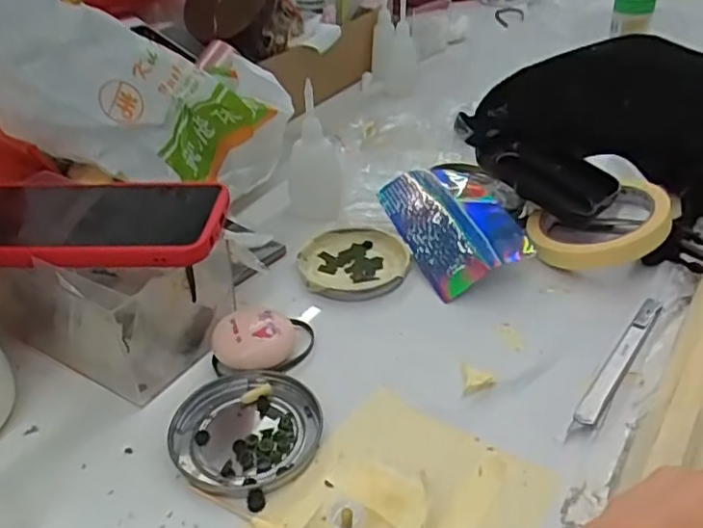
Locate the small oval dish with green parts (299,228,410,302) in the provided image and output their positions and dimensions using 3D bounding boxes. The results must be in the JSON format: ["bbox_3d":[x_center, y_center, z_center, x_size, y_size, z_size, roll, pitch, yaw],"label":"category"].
[{"bbox_3d":[0.001,-0.002,0.468,0.078,0.009,0.080,-5,35,-5],"label":"small oval dish with green parts"}]

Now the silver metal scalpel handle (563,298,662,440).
[{"bbox_3d":[0.158,0.058,0.377,0.012,0.005,0.139,23,42,30],"label":"silver metal scalpel handle"}]

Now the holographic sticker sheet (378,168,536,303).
[{"bbox_3d":[0.079,-0.031,0.483,0.082,0.035,0.132,-11,36,-14],"label":"holographic sticker sheet"}]

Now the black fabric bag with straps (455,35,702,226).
[{"bbox_3d":[0.242,-0.125,0.554,0.284,0.093,0.240,6,36,11],"label":"black fabric bag with straps"}]

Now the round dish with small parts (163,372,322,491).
[{"bbox_3d":[-0.058,0.088,0.343,0.077,0.008,0.076,-1,35,1],"label":"round dish with small parts"}]

